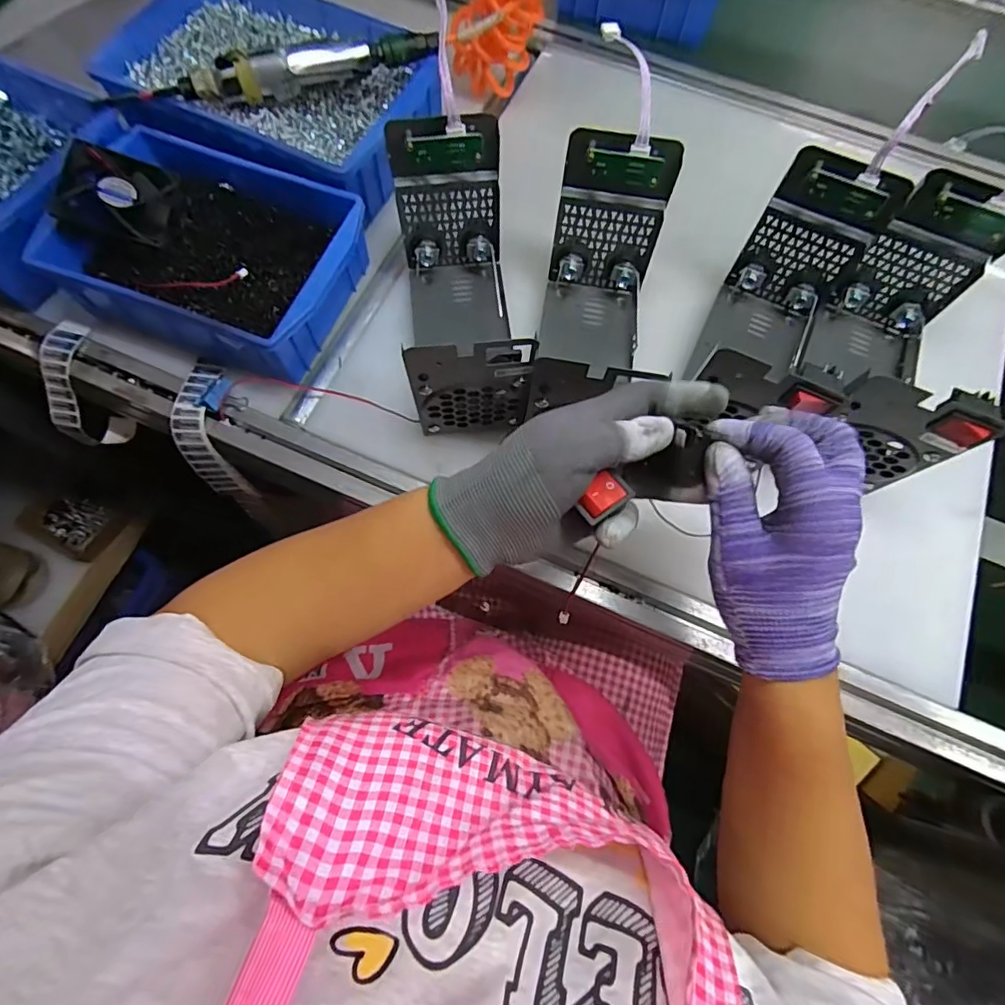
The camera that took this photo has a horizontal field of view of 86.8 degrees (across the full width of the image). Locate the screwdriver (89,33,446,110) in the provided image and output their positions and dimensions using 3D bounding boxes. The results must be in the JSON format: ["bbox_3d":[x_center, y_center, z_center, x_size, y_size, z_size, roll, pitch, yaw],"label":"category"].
[{"bbox_3d":[-0.220,-0.412,0.516,0.323,0.047,0.039,-15,72,-6],"label":"screwdriver"}]

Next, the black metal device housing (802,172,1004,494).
[{"bbox_3d":[0.337,-0.126,0.456,0.090,0.156,0.220,22,73,6],"label":"black metal device housing"}]

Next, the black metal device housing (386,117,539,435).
[{"bbox_3d":[-0.039,-0.183,0.459,0.088,0.144,0.222,-6,72,-3],"label":"black metal device housing"}]

